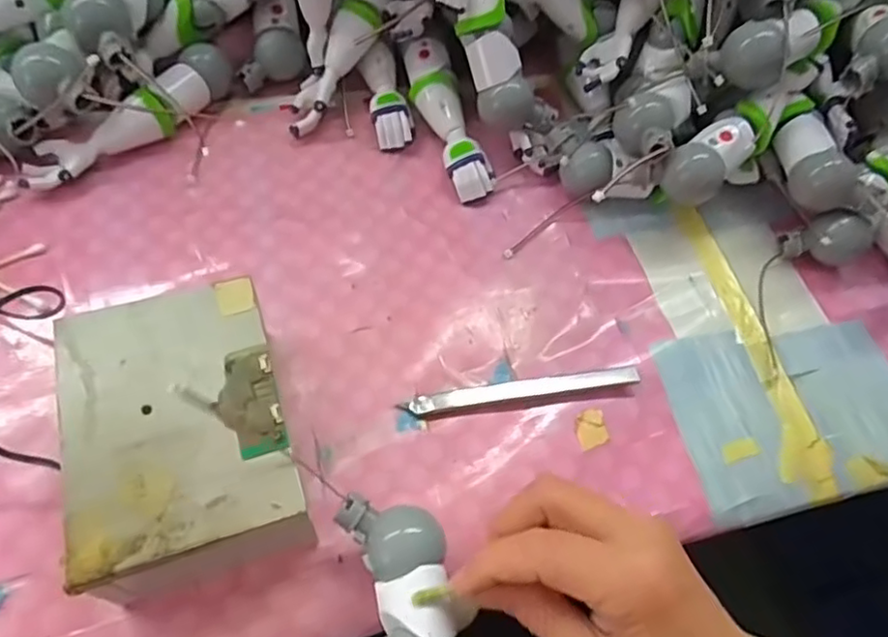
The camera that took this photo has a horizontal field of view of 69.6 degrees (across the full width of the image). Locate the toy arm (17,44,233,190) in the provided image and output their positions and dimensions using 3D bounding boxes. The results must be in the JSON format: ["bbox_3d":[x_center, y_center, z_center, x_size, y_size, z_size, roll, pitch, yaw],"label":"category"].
[{"bbox_3d":[-0.201,-0.129,0.416,0.033,0.029,0.148,42,66,18],"label":"toy arm"}]

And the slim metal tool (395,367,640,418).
[{"bbox_3d":[0.043,0.041,0.352,0.128,0.010,0.016,-5,61,-7],"label":"slim metal tool"}]

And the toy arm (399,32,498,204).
[{"bbox_3d":[0.002,-0.141,0.438,0.031,0.034,0.128,-17,64,-13],"label":"toy arm"}]

